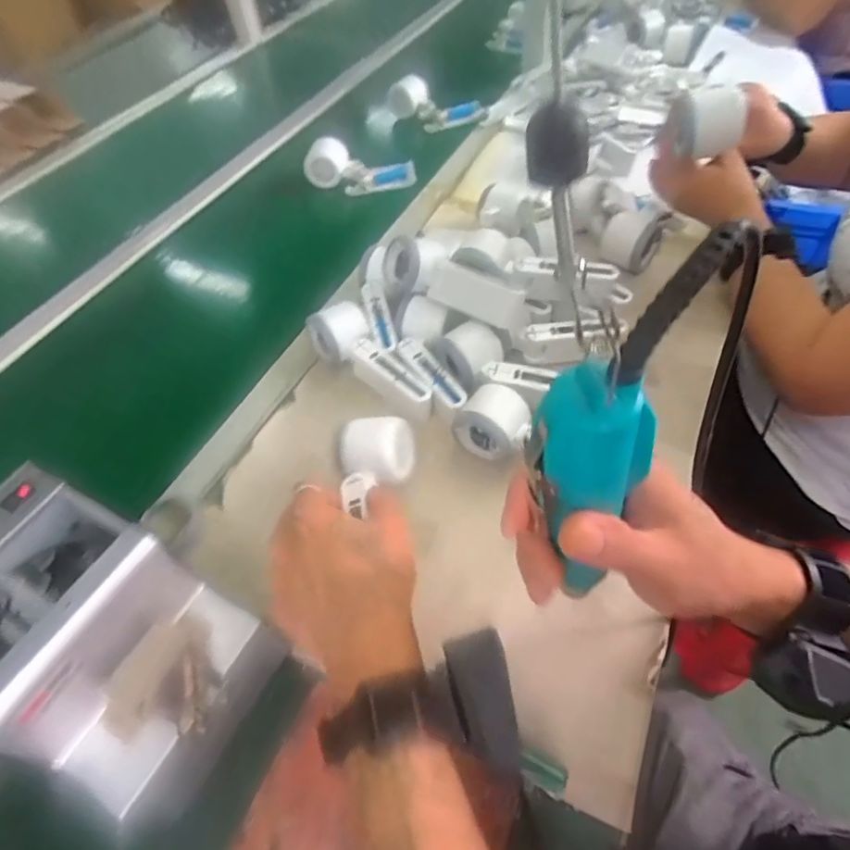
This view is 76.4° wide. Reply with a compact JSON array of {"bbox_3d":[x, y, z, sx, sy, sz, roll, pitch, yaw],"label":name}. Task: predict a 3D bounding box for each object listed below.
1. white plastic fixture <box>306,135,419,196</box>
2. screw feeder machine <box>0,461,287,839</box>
[{"bbox_3d":[-0.100,-0.393,0.819,0.162,0.056,0.079,-12,53,-4],"label":"white plastic fixture"},{"bbox_3d":[-0.208,0.135,0.342,0.173,0.125,0.128,22,58,20],"label":"screw feeder machine"}]

